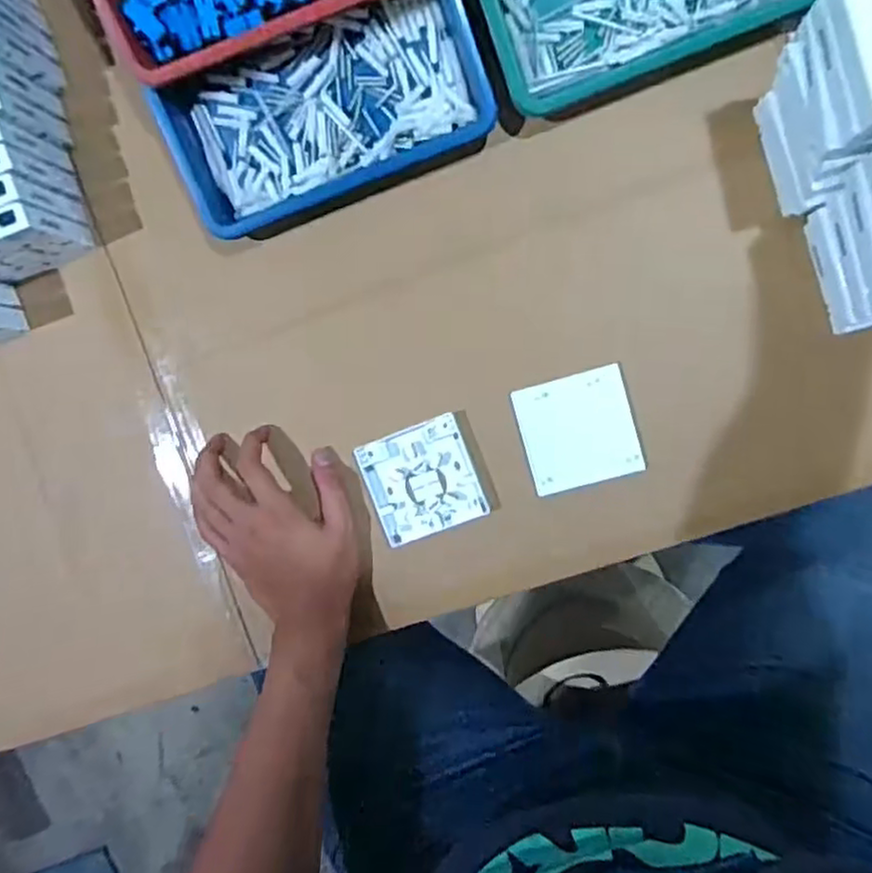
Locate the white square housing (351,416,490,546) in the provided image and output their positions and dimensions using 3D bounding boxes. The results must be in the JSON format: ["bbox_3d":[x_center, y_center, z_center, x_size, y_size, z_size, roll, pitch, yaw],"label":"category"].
[{"bbox_3d":[-0.011,0.037,0.569,0.086,0.009,0.088,-20,93,8],"label":"white square housing"}]

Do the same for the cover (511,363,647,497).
[{"bbox_3d":[0.112,-0.004,0.548,0.087,0.005,0.087,-15,93,7],"label":"cover"}]

